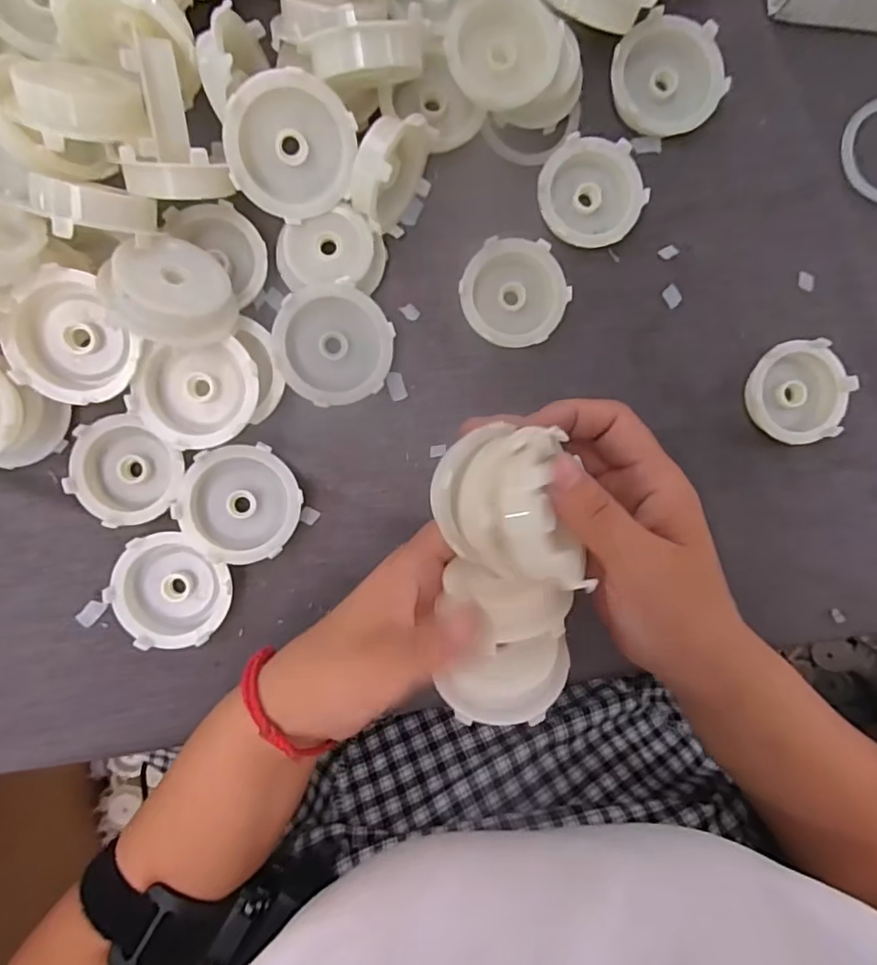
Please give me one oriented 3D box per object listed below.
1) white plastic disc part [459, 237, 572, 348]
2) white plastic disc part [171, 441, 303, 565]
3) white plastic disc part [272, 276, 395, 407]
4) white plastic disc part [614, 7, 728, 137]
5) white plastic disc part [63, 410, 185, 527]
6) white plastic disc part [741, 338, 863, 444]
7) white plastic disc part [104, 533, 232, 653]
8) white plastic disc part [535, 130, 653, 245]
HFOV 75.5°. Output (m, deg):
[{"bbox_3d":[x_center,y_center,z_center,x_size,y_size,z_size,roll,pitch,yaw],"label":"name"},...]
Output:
[{"bbox_3d":[0.039,-0.097,0.295,0.054,0.017,0.052,0,92,-4],"label":"white plastic disc part"},{"bbox_3d":[-0.098,0.010,0.283,0.055,0.018,0.057,0,92,-4],"label":"white plastic disc part"},{"bbox_3d":[-0.051,-0.068,0.284,0.055,0.024,0.056,-13,93,-4],"label":"white plastic disc part"},{"bbox_3d":[0.119,-0.213,0.297,0.056,0.014,0.055,-17,94,-4],"label":"white plastic disc part"},{"bbox_3d":[-0.152,-0.006,0.274,0.051,0.022,0.052,5,92,-5],"label":"white plastic disc part"},{"bbox_3d":[0.197,-0.049,0.311,0.052,0.017,0.053,-15,94,-4],"label":"white plastic disc part"},{"bbox_3d":[-0.133,0.054,0.284,0.055,0.019,0.054,0,92,-4],"label":"white plastic disc part"},{"bbox_3d":[0.080,-0.153,0.297,0.055,0.017,0.047,21,91,-5],"label":"white plastic disc part"}]

